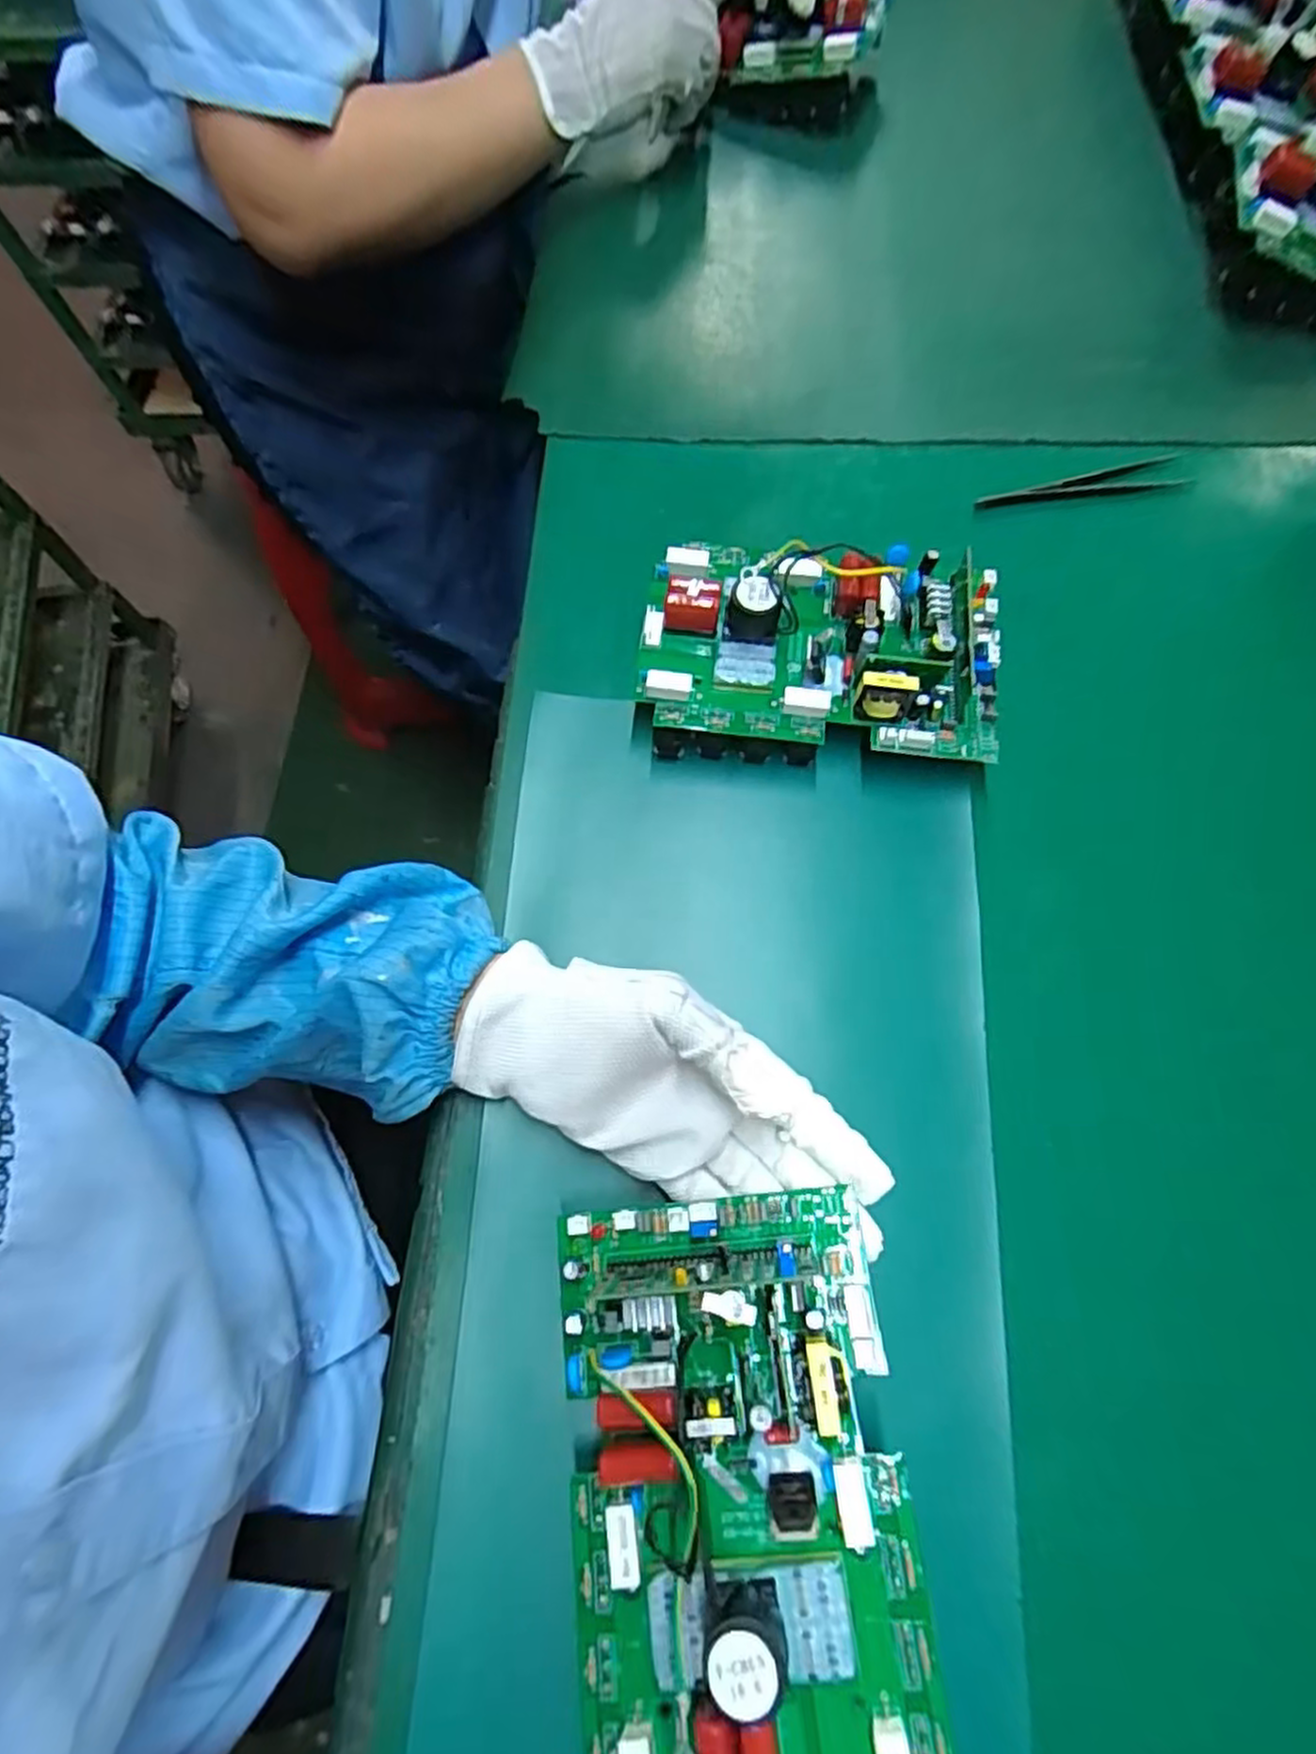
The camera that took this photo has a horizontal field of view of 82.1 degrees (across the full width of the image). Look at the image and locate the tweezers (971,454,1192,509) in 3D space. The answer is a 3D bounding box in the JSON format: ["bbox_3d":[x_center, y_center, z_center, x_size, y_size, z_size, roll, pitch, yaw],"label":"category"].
[{"bbox_3d":[0.257,-0.233,0.454,0.135,0.010,0.018,-16,70,-5],"label":"tweezers"}]

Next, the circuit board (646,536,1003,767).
[{"bbox_3d":[0.082,-0.117,0.382,0.176,0.061,0.114,6,70,3],"label":"circuit board"}]

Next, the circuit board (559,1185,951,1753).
[{"bbox_3d":[0.026,0.203,0.253,0.112,0.037,0.169,-5,70,-1],"label":"circuit board"}]

